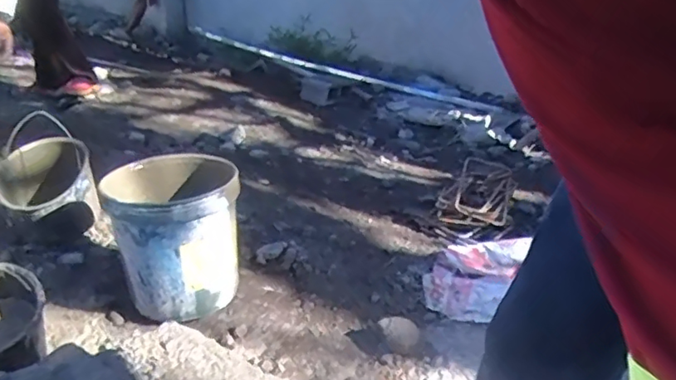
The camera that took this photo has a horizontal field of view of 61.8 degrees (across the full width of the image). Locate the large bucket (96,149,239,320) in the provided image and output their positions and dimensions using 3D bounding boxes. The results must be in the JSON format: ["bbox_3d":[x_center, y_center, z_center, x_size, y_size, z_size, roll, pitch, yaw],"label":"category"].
[{"bbox_3d":[-0.398,0.111,1.382,0.293,0.307,0.311,-9,27,-28],"label":"large bucket"}]

